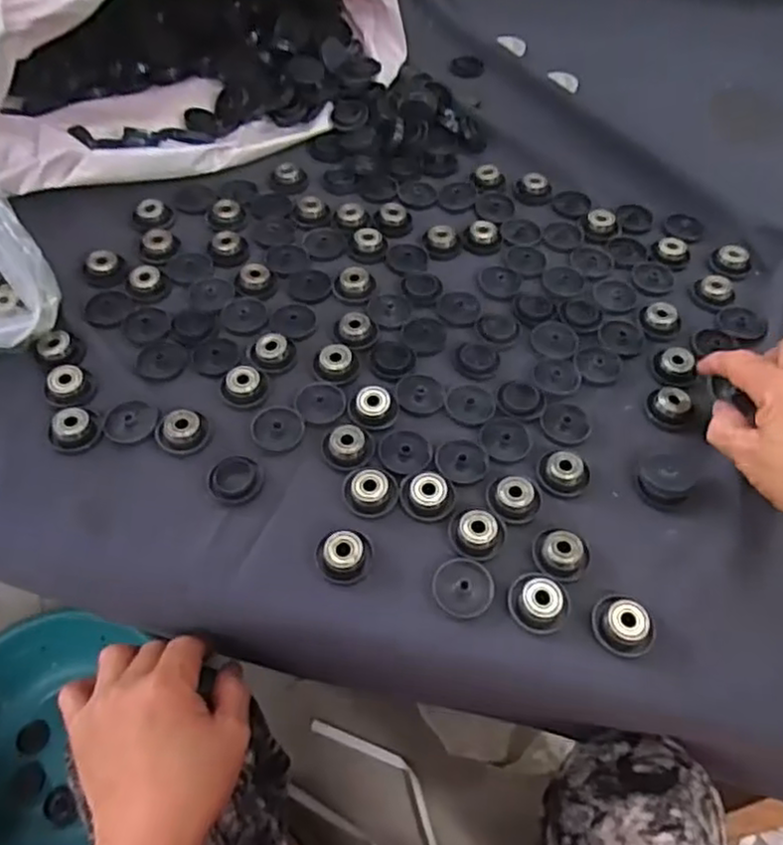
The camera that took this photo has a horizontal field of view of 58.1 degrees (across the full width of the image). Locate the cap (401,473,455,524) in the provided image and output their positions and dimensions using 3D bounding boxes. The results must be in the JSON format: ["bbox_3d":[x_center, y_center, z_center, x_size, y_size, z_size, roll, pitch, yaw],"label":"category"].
[{"bbox_3d":[0.022,0.045,0.425,0.033,0.010,0.030,1,54,-2],"label":"cap"}]

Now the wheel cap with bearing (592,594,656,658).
[{"bbox_3d":[0.130,0.107,0.386,0.035,0.016,0.034,1,54,-2],"label":"wheel cap with bearing"}]

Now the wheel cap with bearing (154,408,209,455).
[{"bbox_3d":[-0.133,0.005,0.447,0.032,0.011,0.028,-21,58,-17],"label":"wheel cap with bearing"}]

